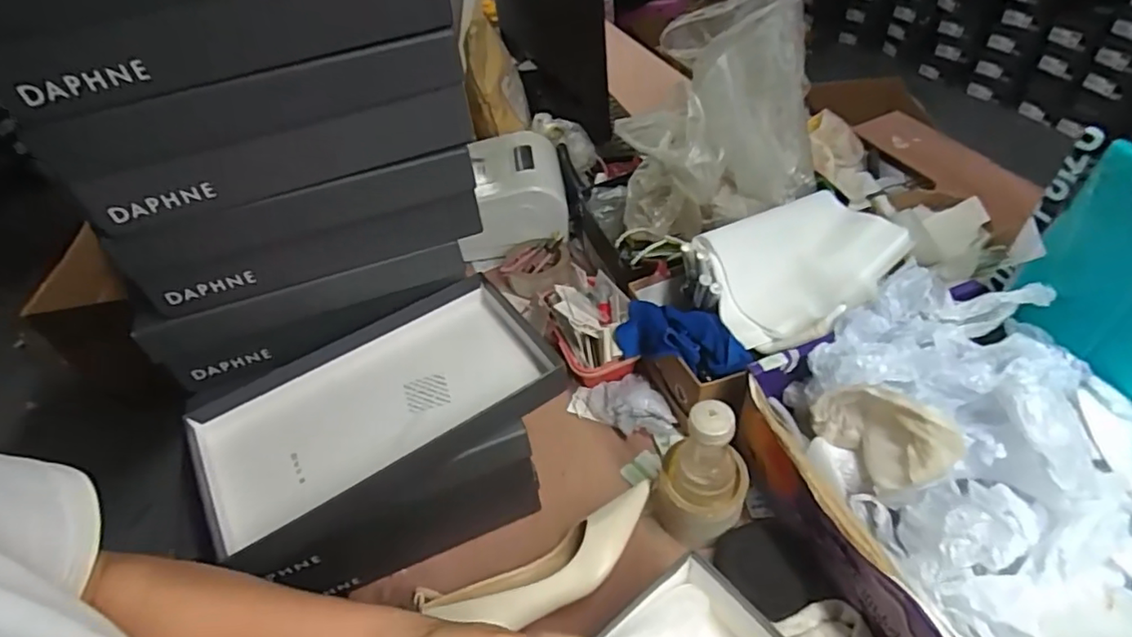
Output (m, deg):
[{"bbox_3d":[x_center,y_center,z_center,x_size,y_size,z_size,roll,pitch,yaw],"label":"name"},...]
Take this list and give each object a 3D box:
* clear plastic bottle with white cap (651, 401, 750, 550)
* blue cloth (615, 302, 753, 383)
[{"bbox_3d":[0.135,0.146,0.589,0.095,0.178,0.083,8,48,15],"label":"clear plastic bottle with white cap"},{"bbox_3d":[0.141,0.024,0.697,0.159,0.048,0.074,23,54,26],"label":"blue cloth"}]

